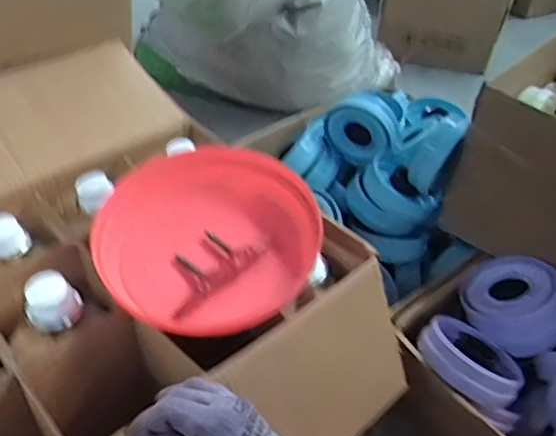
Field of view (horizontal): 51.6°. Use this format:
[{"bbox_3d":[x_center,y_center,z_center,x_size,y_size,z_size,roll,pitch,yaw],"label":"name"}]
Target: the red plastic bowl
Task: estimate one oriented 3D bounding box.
[{"bbox_3d":[-0.071,0.010,0.621,0.228,0.067,0.246,4,40,-3],"label":"red plastic bowl"}]

